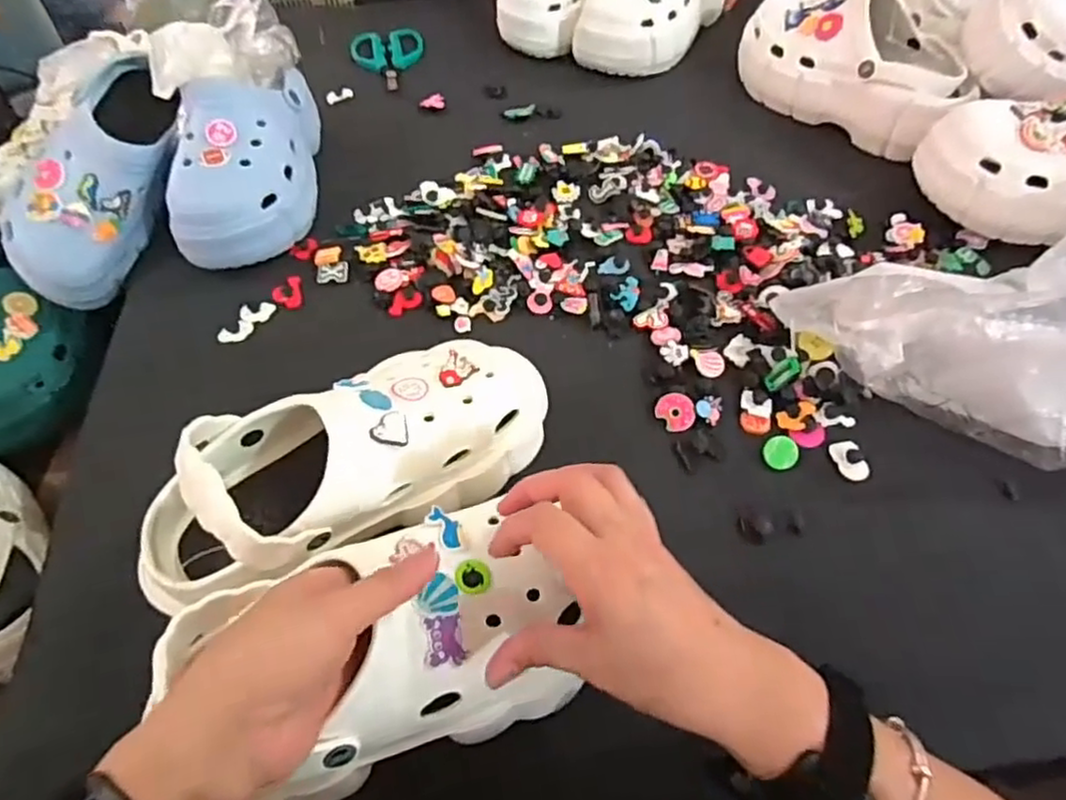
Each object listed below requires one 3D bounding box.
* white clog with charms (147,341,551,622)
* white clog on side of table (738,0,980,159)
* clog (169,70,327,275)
[{"bbox_3d":[-0.116,0.040,0.448,0.271,0.106,0.113,-30,60,-17],"label":"white clog with charms"},{"bbox_3d":[0.333,-0.356,0.718,0.095,0.102,0.245,-38,63,-21],"label":"white clog on side of table"},{"bbox_3d":[-0.269,-0.237,0.647,0.107,0.097,0.226,-4,56,-1],"label":"clog"}]

